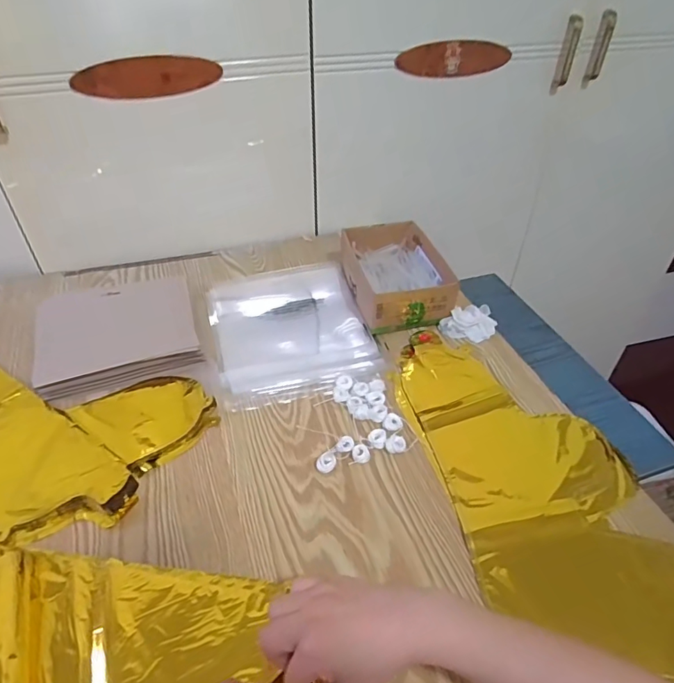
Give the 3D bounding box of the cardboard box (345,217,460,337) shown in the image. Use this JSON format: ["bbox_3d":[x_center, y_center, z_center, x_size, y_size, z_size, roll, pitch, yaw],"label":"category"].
[{"bbox_3d":[0.083,-0.103,0.730,0.126,0.066,0.198,-8,42,-11],"label":"cardboard box"}]

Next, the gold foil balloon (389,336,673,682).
[{"bbox_3d":[0.209,0.146,0.502,0.211,0.014,0.433,-13,43,-16],"label":"gold foil balloon"}]

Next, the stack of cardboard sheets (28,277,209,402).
[{"bbox_3d":[-0.291,-0.018,0.650,0.193,0.029,0.162,-12,43,-16],"label":"stack of cardboard sheets"}]

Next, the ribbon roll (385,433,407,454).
[{"bbox_3d":[0.065,0.113,0.536,0.021,0.009,0.022,1,41,-1],"label":"ribbon roll"}]

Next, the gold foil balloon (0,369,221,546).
[{"bbox_3d":[-0.354,0.074,0.564,0.377,0.020,0.231,22,45,22],"label":"gold foil balloon"}]

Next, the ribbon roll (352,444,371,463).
[{"bbox_3d":[0.026,0.121,0.527,0.019,0.007,0.019,1,41,-1],"label":"ribbon roll"}]

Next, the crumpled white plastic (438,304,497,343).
[{"bbox_3d":[0.181,-0.027,0.672,0.075,0.027,0.046,-6,41,-9],"label":"crumpled white plastic"}]

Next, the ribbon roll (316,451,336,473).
[{"bbox_3d":[-0.011,0.128,0.519,0.020,0.008,0.022,1,41,-1],"label":"ribbon roll"}]

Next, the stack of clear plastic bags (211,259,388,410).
[{"bbox_3d":[-0.062,-0.020,0.672,0.206,0.028,0.236,-10,42,-14],"label":"stack of clear plastic bags"}]

